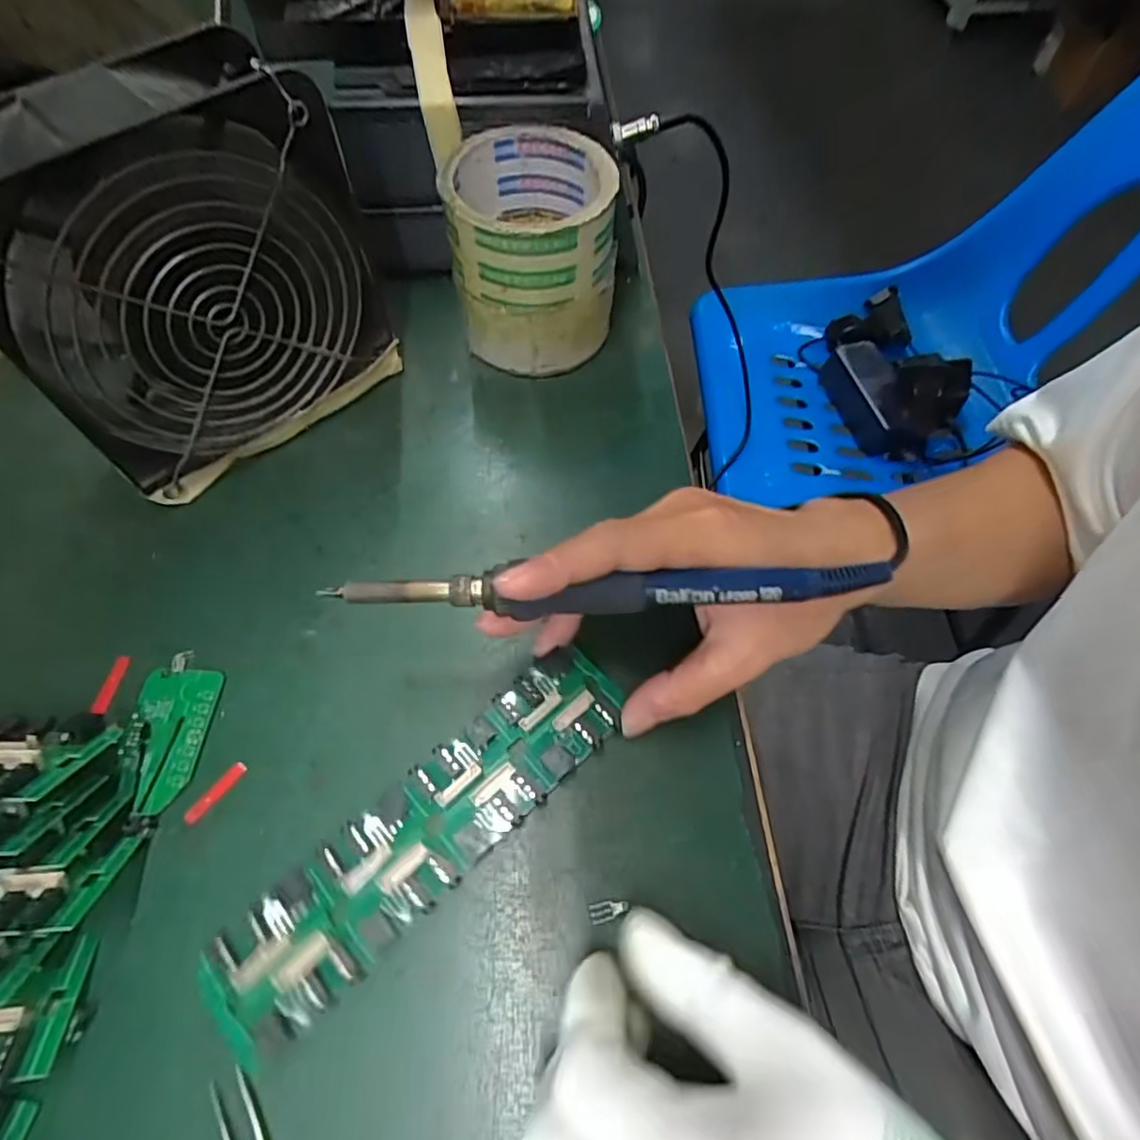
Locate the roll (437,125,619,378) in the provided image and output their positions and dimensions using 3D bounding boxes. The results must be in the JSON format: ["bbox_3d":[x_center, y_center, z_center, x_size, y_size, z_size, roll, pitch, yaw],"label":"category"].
[{"bbox_3d":[-0.020,-0.169,0.344,0.082,0.094,0.083,0,61,-1],"label":"roll"}]

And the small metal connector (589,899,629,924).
[{"bbox_3d":[0.015,0.126,0.233,0.014,0.004,0.007,-11,62,-7],"label":"small metal connector"}]

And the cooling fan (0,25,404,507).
[{"bbox_3d":[-0.168,-0.123,0.283,0.067,0.151,0.151,36,66,17],"label":"cooling fan"}]

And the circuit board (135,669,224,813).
[{"bbox_3d":[-0.168,0.069,0.260,0.032,0.004,0.059,1,61,-1],"label":"circuit board"}]

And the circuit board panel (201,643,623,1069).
[{"bbox_3d":[-0.052,0.098,0.243,0.177,0.008,0.045,-39,69,-19],"label":"circuit board panel"}]

